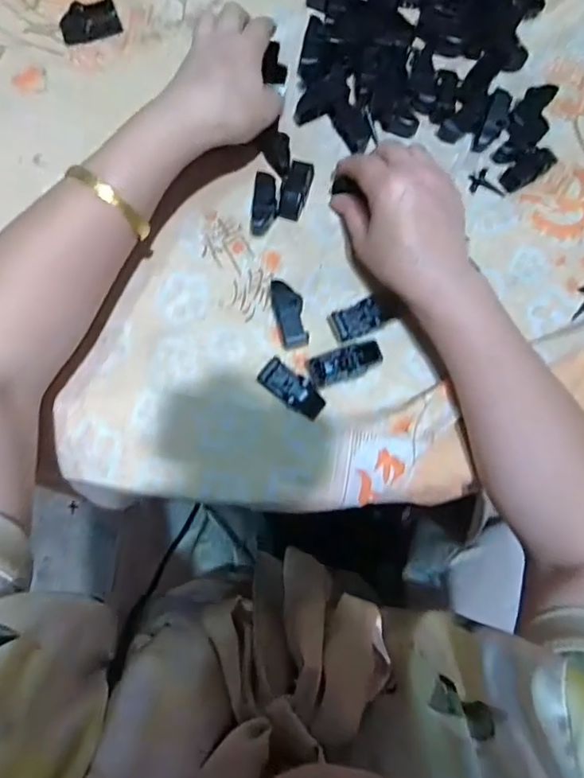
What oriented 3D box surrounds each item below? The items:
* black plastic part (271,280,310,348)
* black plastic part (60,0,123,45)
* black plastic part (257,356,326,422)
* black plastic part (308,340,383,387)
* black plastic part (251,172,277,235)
[{"bbox_3d":[-0.002,-0.053,0.367,0.020,0.021,0.045,-9,77,-2],"label":"black plastic part"},{"bbox_3d":[-0.164,-0.298,0.415,0.047,0.014,0.025,-15,78,-4],"label":"black plastic part"},{"bbox_3d":[0.000,0.001,0.358,0.048,0.016,0.020,38,80,8],"label":"black plastic part"},{"bbox_3d":[0.037,-0.017,0.360,0.049,0.020,0.022,-17,78,-4],"label":"black plastic part"},{"bbox_3d":[-0.020,-0.139,0.381,0.018,0.014,0.045,5,82,10],"label":"black plastic part"}]

